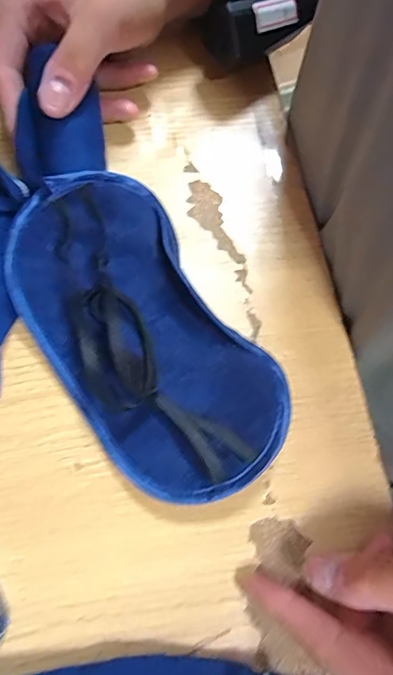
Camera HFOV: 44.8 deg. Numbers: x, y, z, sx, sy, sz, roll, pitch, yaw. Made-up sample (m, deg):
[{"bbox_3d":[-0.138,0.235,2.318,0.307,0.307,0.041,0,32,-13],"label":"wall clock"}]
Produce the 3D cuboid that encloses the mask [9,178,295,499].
[{"bbox_3d":[-0.026,-0.001,0.235,0.087,0.042,0.164,-34,76,-13],"label":"mask"}]

